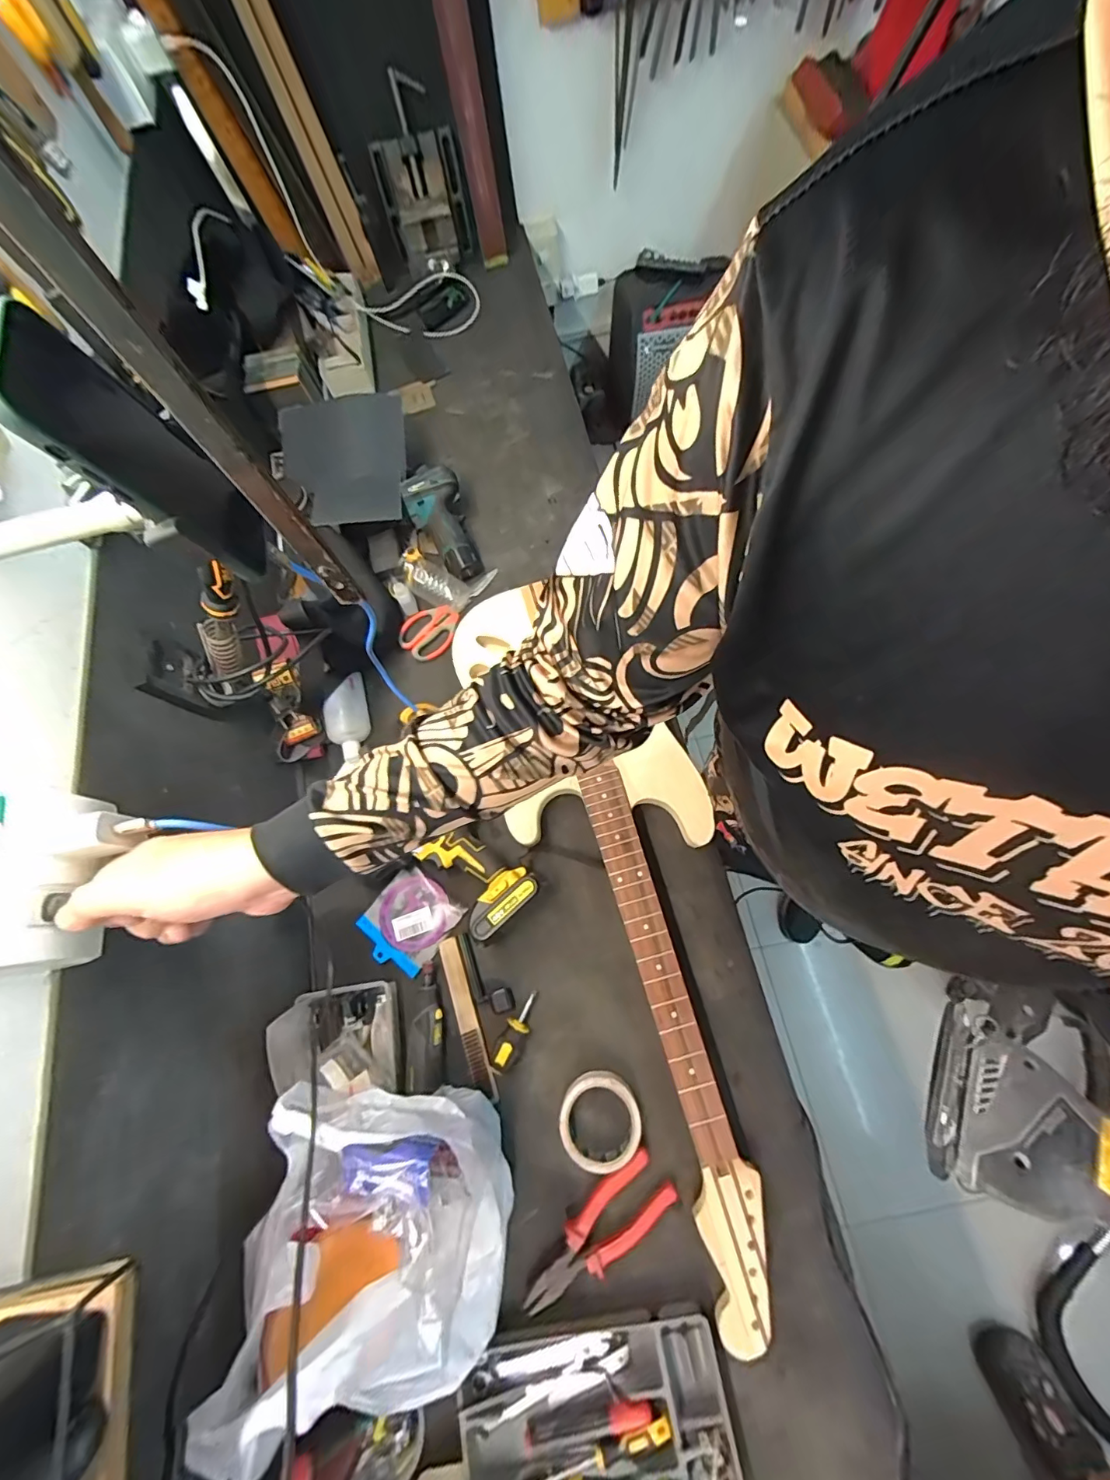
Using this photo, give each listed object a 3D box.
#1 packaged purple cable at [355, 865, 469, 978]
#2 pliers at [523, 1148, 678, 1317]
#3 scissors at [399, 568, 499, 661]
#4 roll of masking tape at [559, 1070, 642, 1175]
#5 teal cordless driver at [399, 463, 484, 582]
[{"bbox_3d":[-0.203,0.248,0.683,0.109,0.026,0.116,35,67,13],"label":"packaged purple cable"},{"bbox_3d":[0.046,0.562,0.558,0.197,0.011,0.065,-41,73,-7],"label":"pliers"},{"bbox_3d":[-0.173,-0.217,0.822,0.079,0.013,0.197,41,81,10],"label":"scissors"},{"bbox_3d":[0.054,0.452,0.585,0.094,0.020,0.096,1,64,-3],"label":"roll of masking tape"},{"bbox_3d":[-0.182,-0.355,0.839,0.095,0.080,0.189,-22,84,-14],"label":"teal cordless driver"}]

